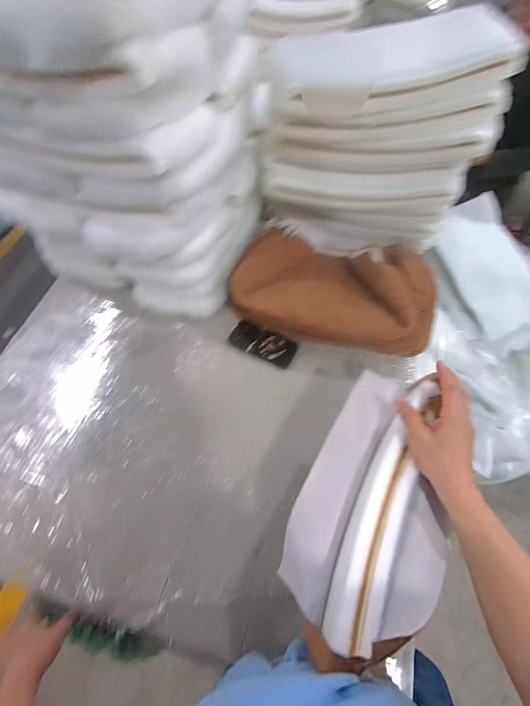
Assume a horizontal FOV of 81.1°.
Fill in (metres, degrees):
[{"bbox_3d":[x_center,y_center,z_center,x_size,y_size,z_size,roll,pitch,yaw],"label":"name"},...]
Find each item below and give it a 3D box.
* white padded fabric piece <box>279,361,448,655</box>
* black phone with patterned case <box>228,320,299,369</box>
[{"bbox_3d":[0.159,0.193,0.436,0.175,0.072,0.351,27,67,13],"label":"white padded fabric piece"},{"bbox_3d":[-0.007,-0.023,0.766,0.164,0.005,0.072,23,79,11],"label":"black phone with patterned case"}]

